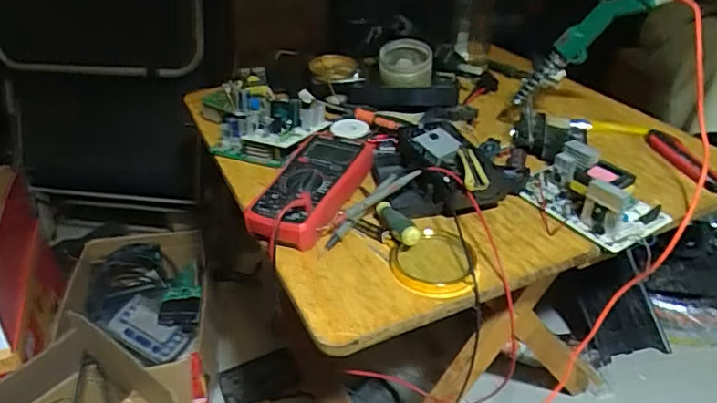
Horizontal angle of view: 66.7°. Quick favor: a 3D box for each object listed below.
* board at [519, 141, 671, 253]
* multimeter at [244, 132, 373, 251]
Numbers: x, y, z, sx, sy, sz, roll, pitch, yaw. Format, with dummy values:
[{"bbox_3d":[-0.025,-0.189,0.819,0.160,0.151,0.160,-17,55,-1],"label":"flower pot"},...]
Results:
[{"bbox_3d":[0.284,-0.017,0.667,0.108,0.049,0.160,-21,40,-27],"label":"board"},{"bbox_3d":[-0.062,-0.017,0.675,0.104,0.053,0.194,11,36,17],"label":"multimeter"}]

